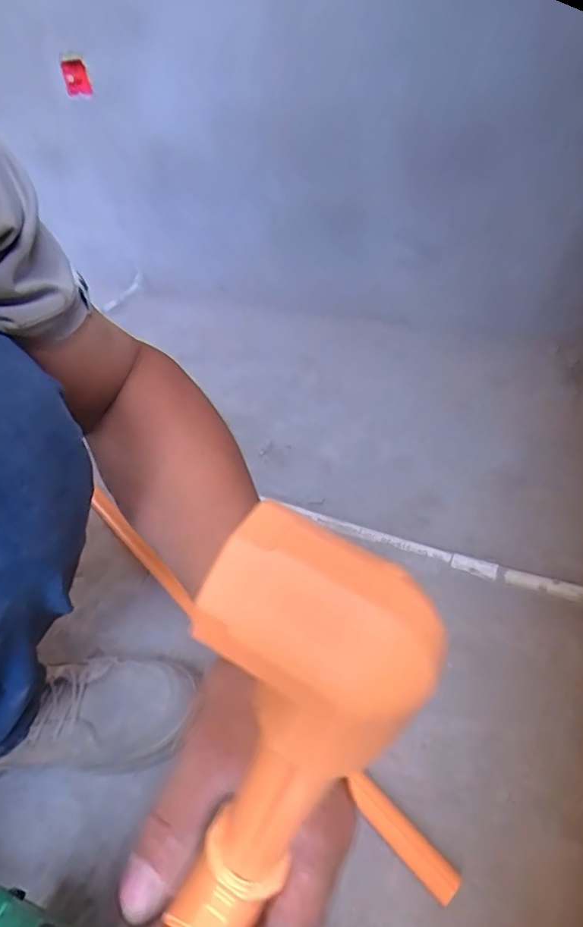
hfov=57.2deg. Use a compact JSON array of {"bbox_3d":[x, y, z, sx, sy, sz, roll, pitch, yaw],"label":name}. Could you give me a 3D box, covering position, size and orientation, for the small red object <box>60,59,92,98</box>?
[{"bbox_3d":[-0.497,-0.891,1.232,0.064,0.072,0.013,4,31,16],"label":"small red object"}]

